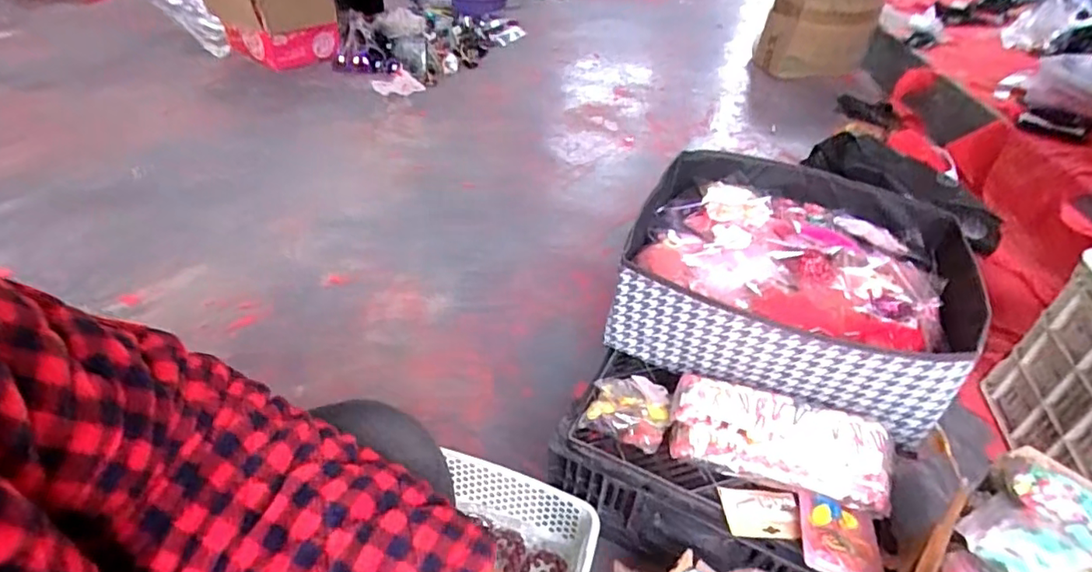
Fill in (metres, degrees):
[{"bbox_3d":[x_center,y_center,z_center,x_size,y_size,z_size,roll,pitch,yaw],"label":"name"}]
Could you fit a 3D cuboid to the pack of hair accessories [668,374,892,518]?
[{"bbox_3d":[0.258,0.173,0.642,0.231,0.065,0.095,13,42,11],"label":"pack of hair accessories"}]

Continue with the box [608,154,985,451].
[{"bbox_3d":[0.325,-0.015,0.775,0.403,0.163,0.367,16,43,14],"label":"box"}]

